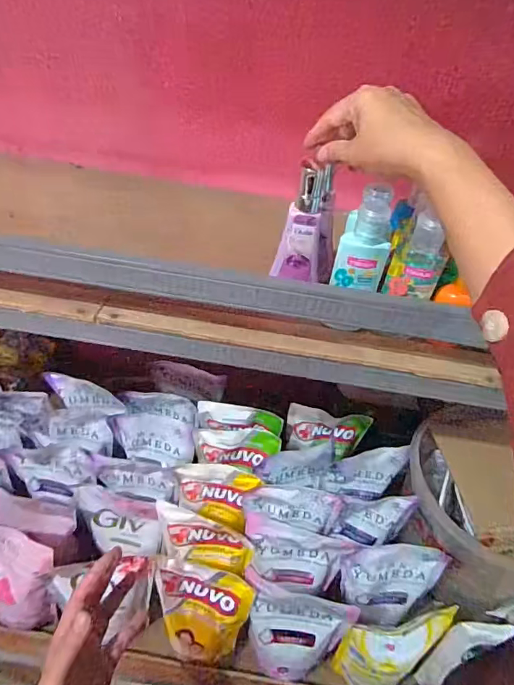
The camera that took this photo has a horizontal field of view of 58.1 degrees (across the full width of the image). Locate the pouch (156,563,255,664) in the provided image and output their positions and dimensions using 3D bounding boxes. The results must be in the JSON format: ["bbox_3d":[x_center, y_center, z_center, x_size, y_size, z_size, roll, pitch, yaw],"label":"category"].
[{"bbox_3d":[-0.070,0.340,0.571,0.113,0.163,0.062,10,44,2],"label":"pouch"}]

